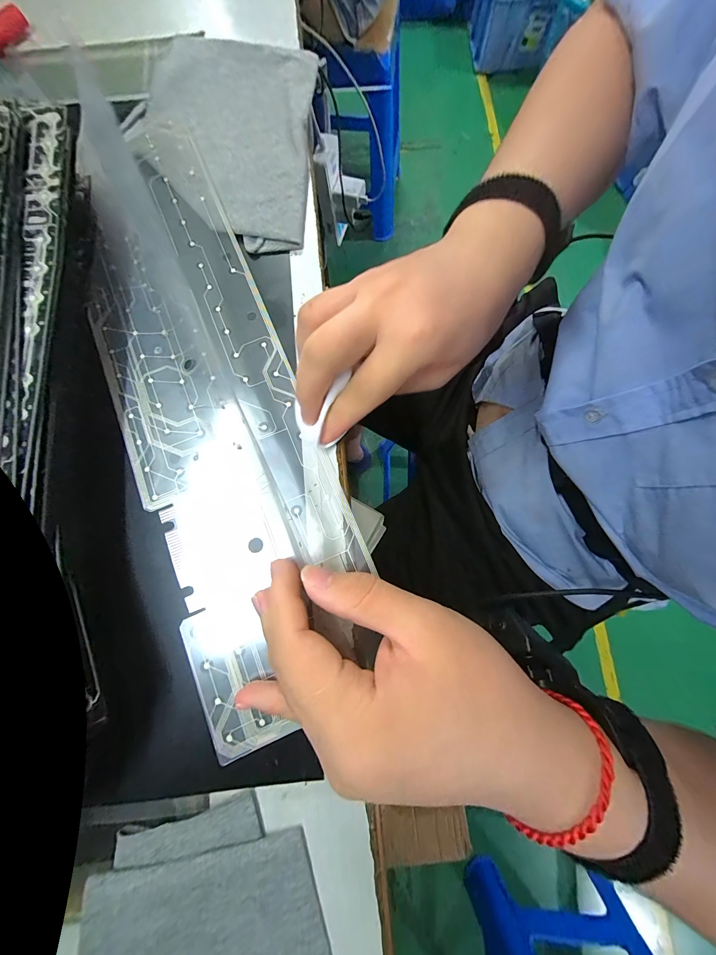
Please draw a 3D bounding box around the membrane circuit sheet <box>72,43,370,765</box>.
[{"bbox_3d":[-0.115,-0.100,0.211,0.108,0.006,0.486,-22,81,-4],"label":"membrane circuit sheet"}]

